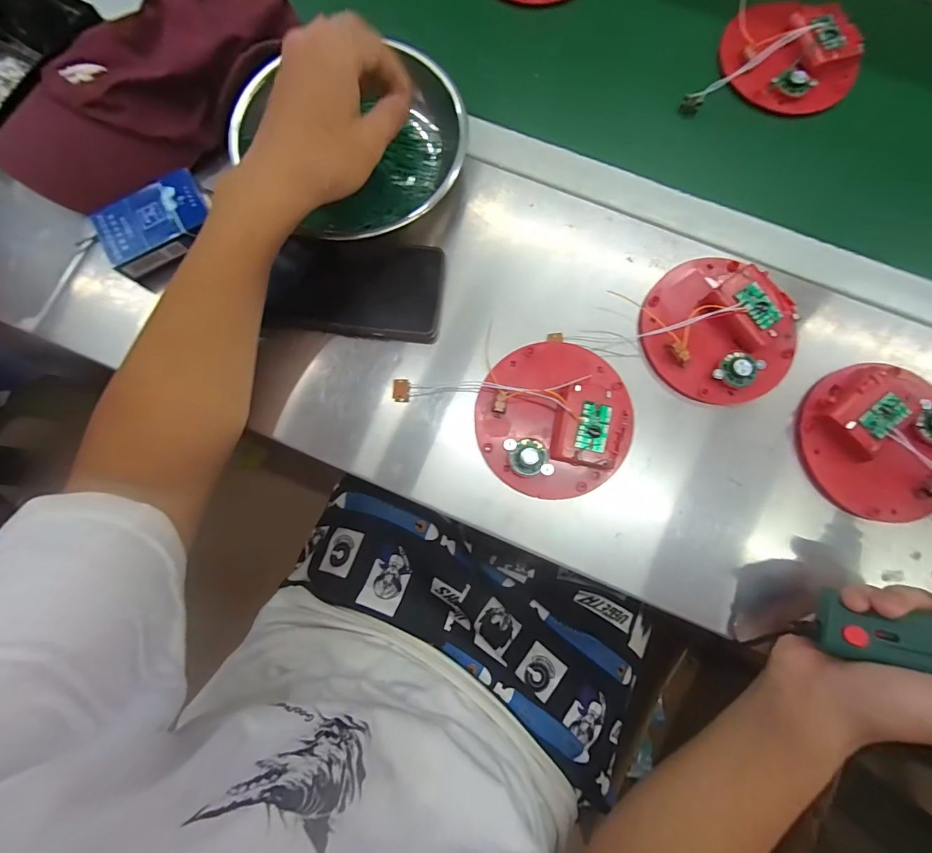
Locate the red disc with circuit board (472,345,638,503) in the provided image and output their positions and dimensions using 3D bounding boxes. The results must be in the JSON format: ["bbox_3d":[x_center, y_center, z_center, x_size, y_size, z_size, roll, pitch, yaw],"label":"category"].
[{"bbox_3d":[0.069,-0.008,0.323,0.114,0.028,0.121,0,81,0],"label":"red disc with circuit board"}]

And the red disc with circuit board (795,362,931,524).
[{"bbox_3d":[0.318,0.010,0.318,0.110,0.024,0.117,0,81,0],"label":"red disc with circuit board"}]

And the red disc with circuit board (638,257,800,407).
[{"bbox_3d":[0.202,-0.079,0.334,0.107,0.027,0.120,-30,82,-5],"label":"red disc with circuit board"}]

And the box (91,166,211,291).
[{"bbox_3d":[-0.257,-0.167,0.354,0.088,0.030,0.055,-33,82,-5],"label":"box"}]

